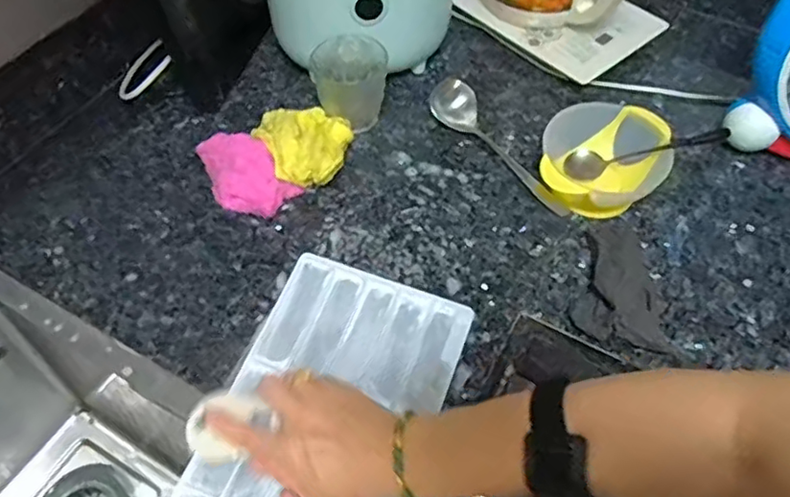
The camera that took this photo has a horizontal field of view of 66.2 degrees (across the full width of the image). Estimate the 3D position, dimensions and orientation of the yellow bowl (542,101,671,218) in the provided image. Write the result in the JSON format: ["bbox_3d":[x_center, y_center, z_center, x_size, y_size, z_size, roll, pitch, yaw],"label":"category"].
[{"bbox_3d":[0.214,-0.084,0.621,0.111,0.061,0.130,20,57,13],"label":"yellow bowl"}]

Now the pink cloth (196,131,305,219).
[{"bbox_3d":[-0.161,-0.081,0.629,0.068,0.036,0.124,-39,64,-25],"label":"pink cloth"}]

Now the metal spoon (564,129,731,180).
[{"bbox_3d":[0.253,-0.100,0.618,0.153,0.028,0.019,-11,50,26],"label":"metal spoon"}]

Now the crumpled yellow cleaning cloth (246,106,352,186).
[{"bbox_3d":[-0.089,-0.107,0.642,0.089,0.050,0.097,-22,58,-16],"label":"crumpled yellow cleaning cloth"}]

